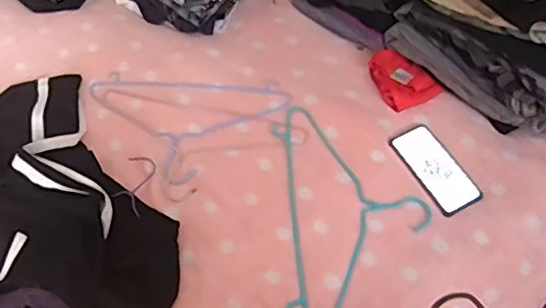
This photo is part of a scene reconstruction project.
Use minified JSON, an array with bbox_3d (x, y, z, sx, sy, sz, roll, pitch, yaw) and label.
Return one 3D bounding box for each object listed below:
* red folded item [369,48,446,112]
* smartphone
[{"bbox_3d":[0.233,-0.137,1.055,0.091,0.035,0.131,-32,61,-15],"label":"red folded item"},{"bbox_3d":[0.275,0.022,0.973,0.083,0.015,0.169,-28,60,-13],"label":"smartphone"}]

